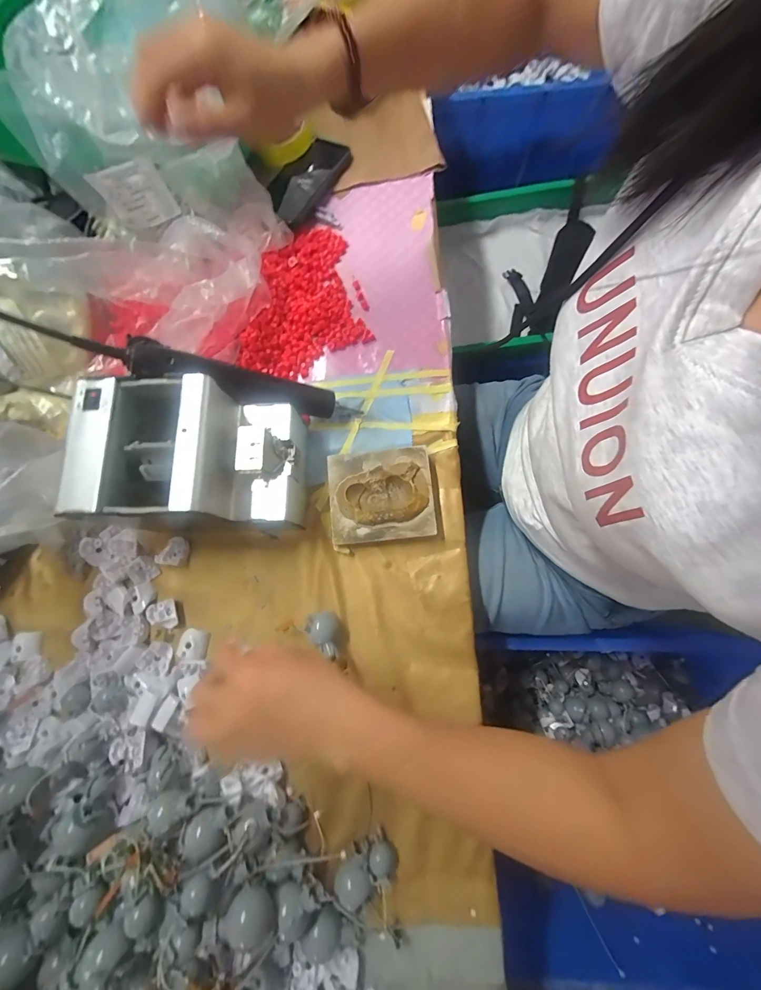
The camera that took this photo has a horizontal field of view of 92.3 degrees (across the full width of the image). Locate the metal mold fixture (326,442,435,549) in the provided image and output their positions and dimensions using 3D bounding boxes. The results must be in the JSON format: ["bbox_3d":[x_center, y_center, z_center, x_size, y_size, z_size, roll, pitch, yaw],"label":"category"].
[{"bbox_3d":[0.000,0.000,0.408,0.112,0.030,0.101,-7,78,2],"label":"metal mold fixture"}]

